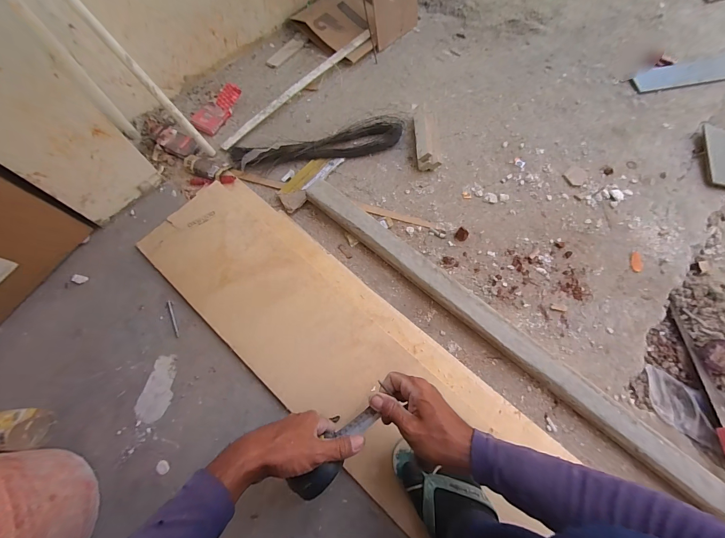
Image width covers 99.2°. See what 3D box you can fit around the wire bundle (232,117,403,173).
[{"bbox_3d":[-0.112,-0.327,0.800,0.450,0.044,0.104,-17,71,-8],"label":"wire bundle"}]

